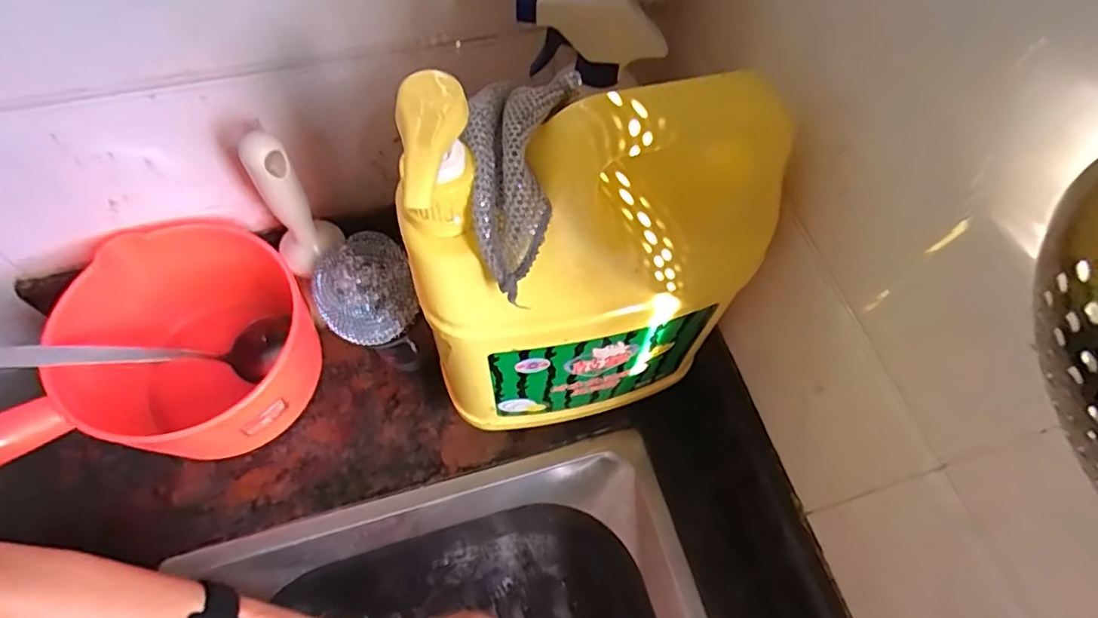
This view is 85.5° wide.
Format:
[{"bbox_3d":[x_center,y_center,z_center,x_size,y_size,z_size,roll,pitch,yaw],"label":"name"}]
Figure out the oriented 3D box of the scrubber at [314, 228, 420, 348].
[{"bbox_3d":[-0.138,-0.015,0.449,0.072,0.031,0.079,-37,70,-18],"label":"scrubber"}]

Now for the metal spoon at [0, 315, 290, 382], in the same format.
[{"bbox_3d":[-0.313,0.034,0.446,0.219,0.043,0.041,0,57,-41],"label":"metal spoon"}]

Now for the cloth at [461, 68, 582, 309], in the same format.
[{"bbox_3d":[-0.015,-0.060,0.280,0.046,0.027,0.108,4,85,0],"label":"cloth"}]

